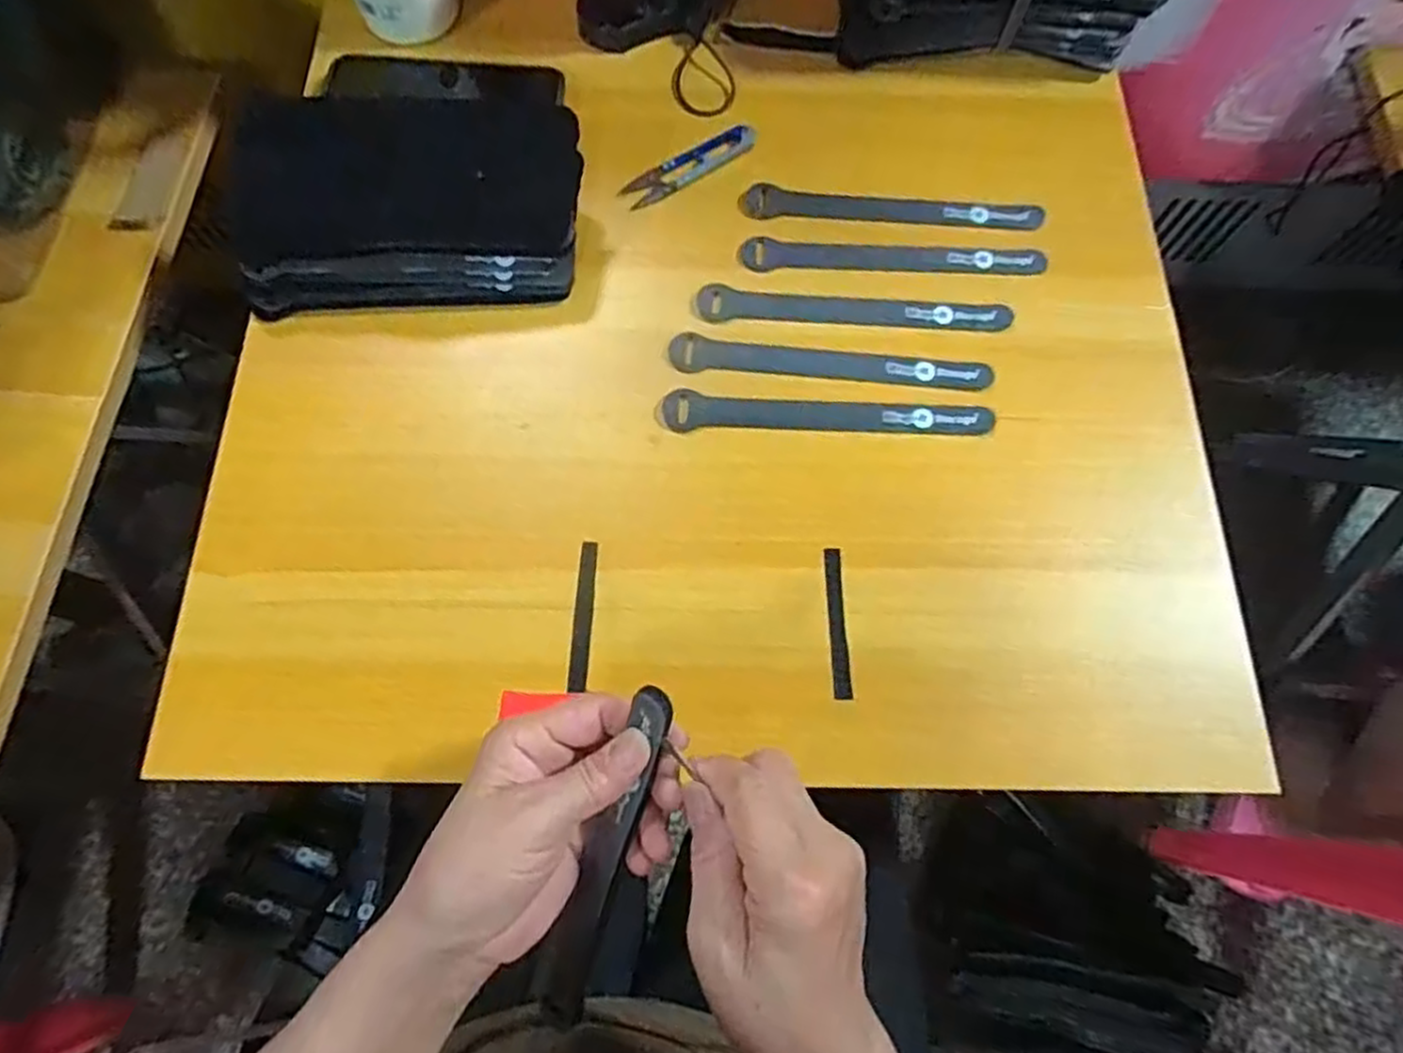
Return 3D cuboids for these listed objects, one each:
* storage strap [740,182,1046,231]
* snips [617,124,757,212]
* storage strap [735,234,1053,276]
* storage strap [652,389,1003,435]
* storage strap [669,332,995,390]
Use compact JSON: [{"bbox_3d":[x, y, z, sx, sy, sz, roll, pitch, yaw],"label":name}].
[{"bbox_3d":[0.127,-0.214,0.492,0.196,0.009,0.027,3,72,0],"label":"storage strap"},{"bbox_3d":[-0.008,-0.245,0.496,0.100,0.004,0.025,-33,75,-11],"label":"snips"},{"bbox_3d":[0.124,-0.176,0.478,0.194,0.009,0.024,2,72,0],"label":"storage strap"},{"bbox_3d":[0.076,-0.067,0.441,0.194,0.009,0.023,2,72,0],"label":"storage strap"},{"bbox_3d":[0.079,-0.098,0.452,0.193,0.008,0.024,7,72,1],"label":"storage strap"}]

